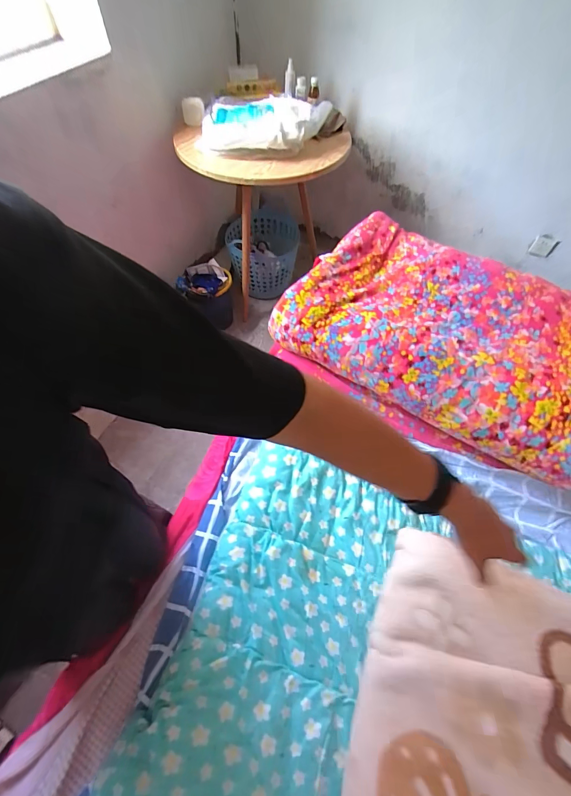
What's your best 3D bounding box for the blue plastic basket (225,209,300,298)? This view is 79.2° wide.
[{"bbox_3d":[-0.112,-0.739,1.744,0.344,0.310,0.313,1,57,-1],"label":"blue plastic basket"}]

